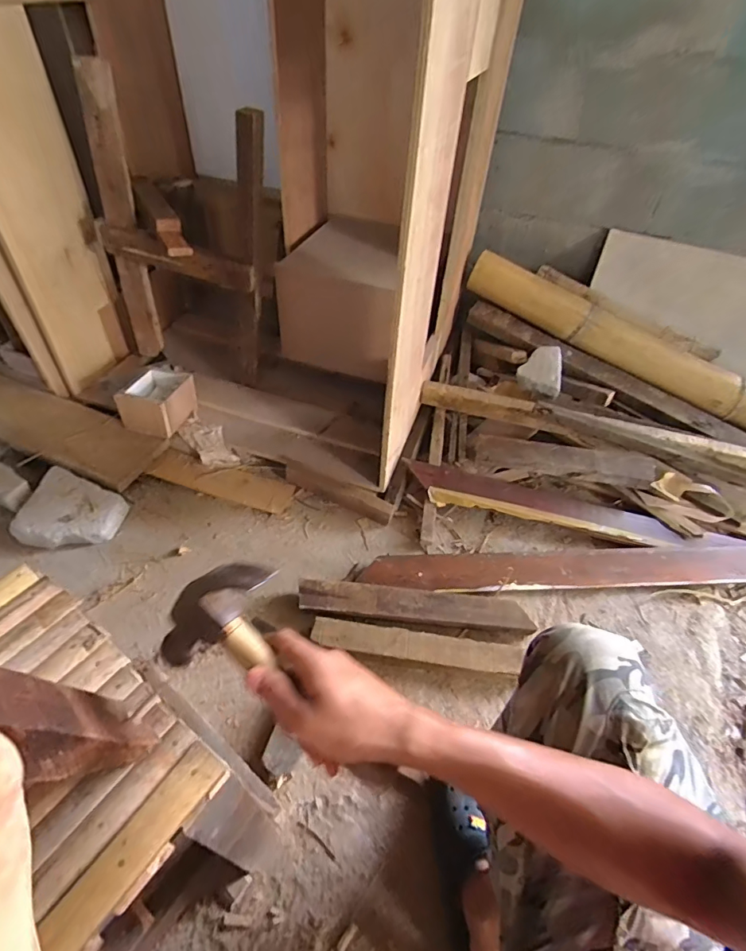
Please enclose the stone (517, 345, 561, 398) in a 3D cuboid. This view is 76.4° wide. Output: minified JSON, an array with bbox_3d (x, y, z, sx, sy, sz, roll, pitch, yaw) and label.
[{"bbox_3d":[0.467,-0.293,1.304,0.124,0.053,0.134,21,89,27],"label":"stone"}]

